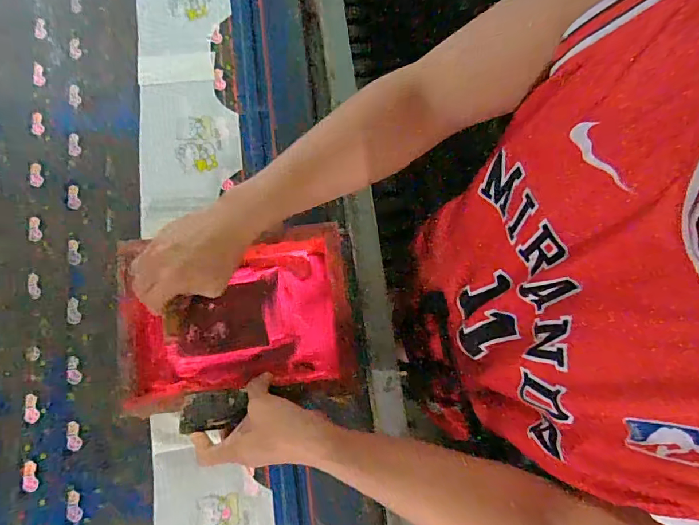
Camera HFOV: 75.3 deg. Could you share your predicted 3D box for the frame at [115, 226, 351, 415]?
[{"bbox_3d":[-0.137,0.065,0.550,0.273,0.042,0.197,-4,80,-5],"label":"frame"}]

